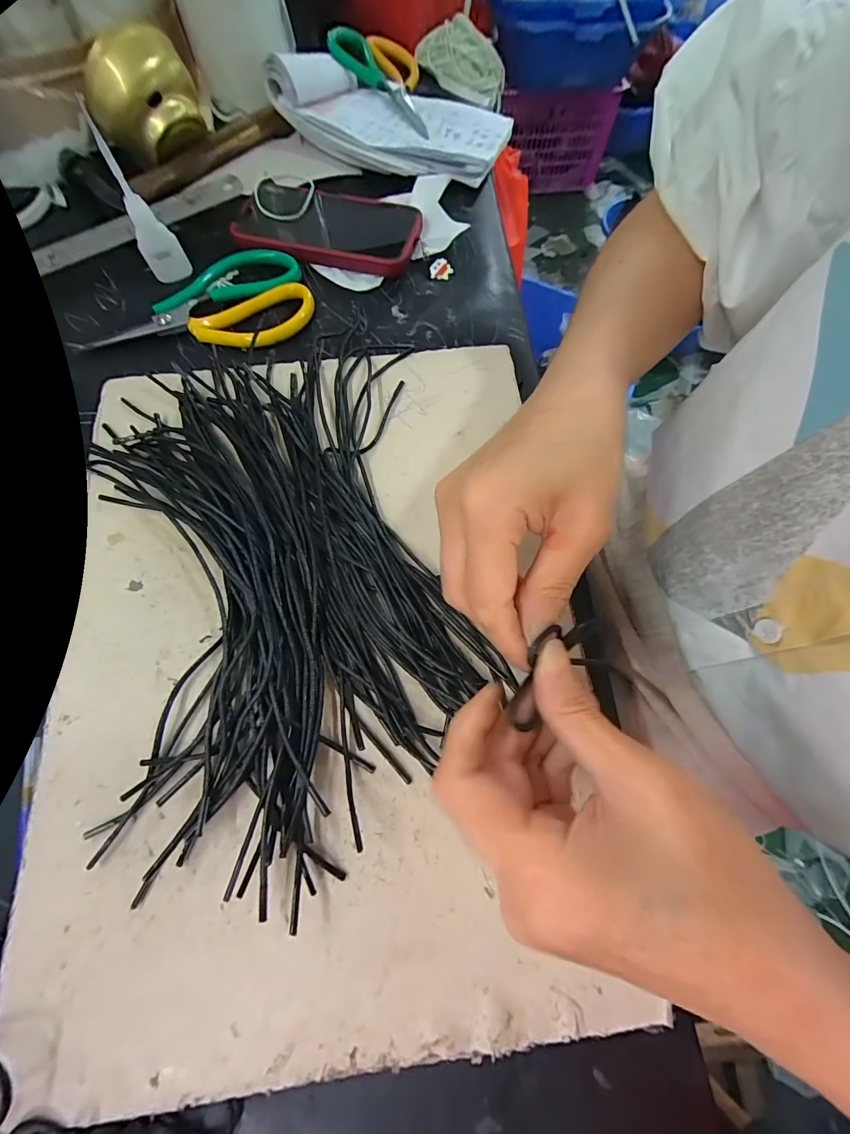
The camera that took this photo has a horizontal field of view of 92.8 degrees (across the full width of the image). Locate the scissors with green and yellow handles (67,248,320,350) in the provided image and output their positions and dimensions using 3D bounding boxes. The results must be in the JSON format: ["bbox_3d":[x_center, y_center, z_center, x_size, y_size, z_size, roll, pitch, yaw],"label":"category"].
[{"bbox_3d":[-0.190,-0.222,0.340,0.183,0.007,0.095,-10,71,-4],"label":"scissors with green and yellow handles"}]

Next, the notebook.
[{"bbox_3d":[-0.030,-0.462,0.400,0.219,0.046,0.139,14,71,4],"label":"notebook"}]

